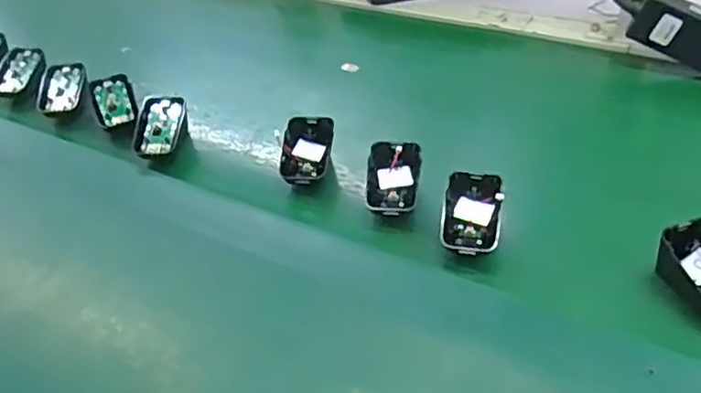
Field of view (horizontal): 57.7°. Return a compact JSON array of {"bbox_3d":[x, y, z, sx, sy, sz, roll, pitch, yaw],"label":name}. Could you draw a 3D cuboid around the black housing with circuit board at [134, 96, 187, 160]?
[{"bbox_3d":[-0.186,-0.067,0.629,0.046,0.021,0.071,17,60,-15],"label":"black housing with circuit board"}]

